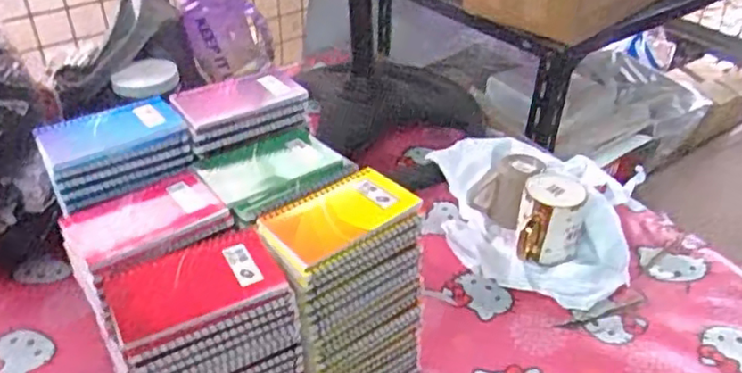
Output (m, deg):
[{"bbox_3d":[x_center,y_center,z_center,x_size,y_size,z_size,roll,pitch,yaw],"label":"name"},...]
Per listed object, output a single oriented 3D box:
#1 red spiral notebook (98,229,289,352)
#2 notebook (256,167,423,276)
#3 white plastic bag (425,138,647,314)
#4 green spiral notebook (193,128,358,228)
[{"bbox_3d":[-0.145,0.079,0.538,0.134,0.015,0.096,-19,40,-24],"label":"red spiral notebook"},{"bbox_3d":[-0.029,0.026,0.609,0.135,0.014,0.083,-23,41,-28],"label":"notebook"},{"bbox_3d":[0.208,0.020,0.907,0.296,0.099,0.271,12,38,19],"label":"white plastic bag"},{"bbox_3d":[-0.096,-0.016,0.674,0.134,0.016,0.125,-21,40,-26],"label":"green spiral notebook"}]

